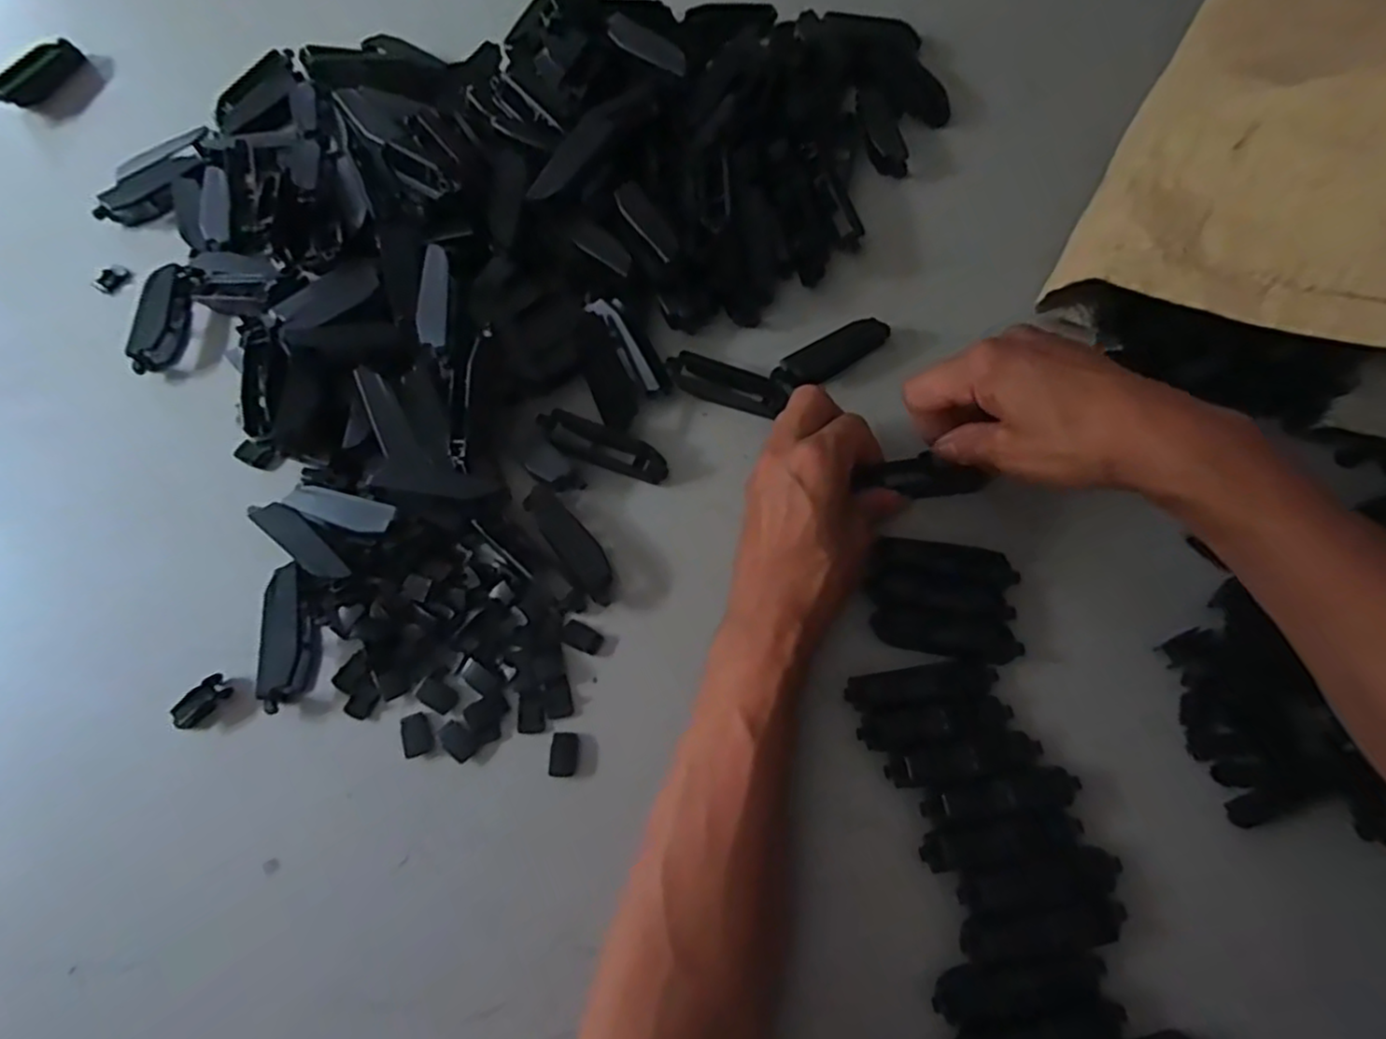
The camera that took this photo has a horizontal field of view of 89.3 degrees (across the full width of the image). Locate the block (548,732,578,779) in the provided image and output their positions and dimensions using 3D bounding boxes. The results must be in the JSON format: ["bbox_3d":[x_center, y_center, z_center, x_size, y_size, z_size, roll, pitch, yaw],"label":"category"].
[{"bbox_3d":[-0.063,0.114,0.341,0.013,0.004,0.020,1,69,2],"label":"block"}]

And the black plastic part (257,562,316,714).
[{"bbox_3d":[-0.202,0.058,0.350,0.018,0.014,0.069,-10,69,-3],"label":"black plastic part"}]

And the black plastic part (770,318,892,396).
[{"bbox_3d":[0.081,-0.097,0.411,0.077,0.014,0.018,-30,71,-10],"label":"black plastic part"}]

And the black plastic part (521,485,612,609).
[{"bbox_3d":[-0.065,0.012,0.378,0.021,0.010,0.072,-36,72,-12],"label":"black plastic part"}]

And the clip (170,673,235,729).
[{"bbox_3d":[-0.244,0.090,0.348,0.011,0.010,0.028,41,75,15],"label":"clip"}]

